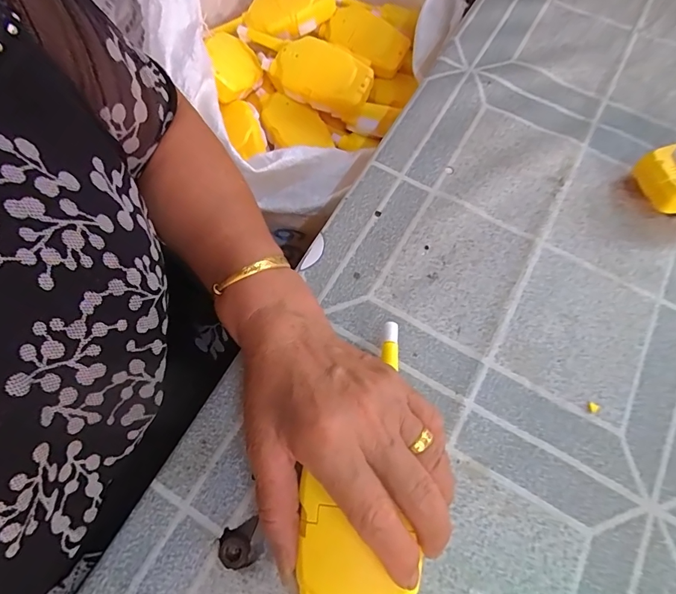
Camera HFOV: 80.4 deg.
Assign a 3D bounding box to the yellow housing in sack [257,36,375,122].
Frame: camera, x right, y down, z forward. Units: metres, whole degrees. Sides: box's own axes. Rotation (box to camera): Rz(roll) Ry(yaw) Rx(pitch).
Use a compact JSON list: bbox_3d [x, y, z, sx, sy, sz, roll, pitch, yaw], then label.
[{"bbox_3d":[-0.025,-0.248,0.450,0.126,0.044,0.057,28,71,12],"label":"yellow housing in sack"}]

